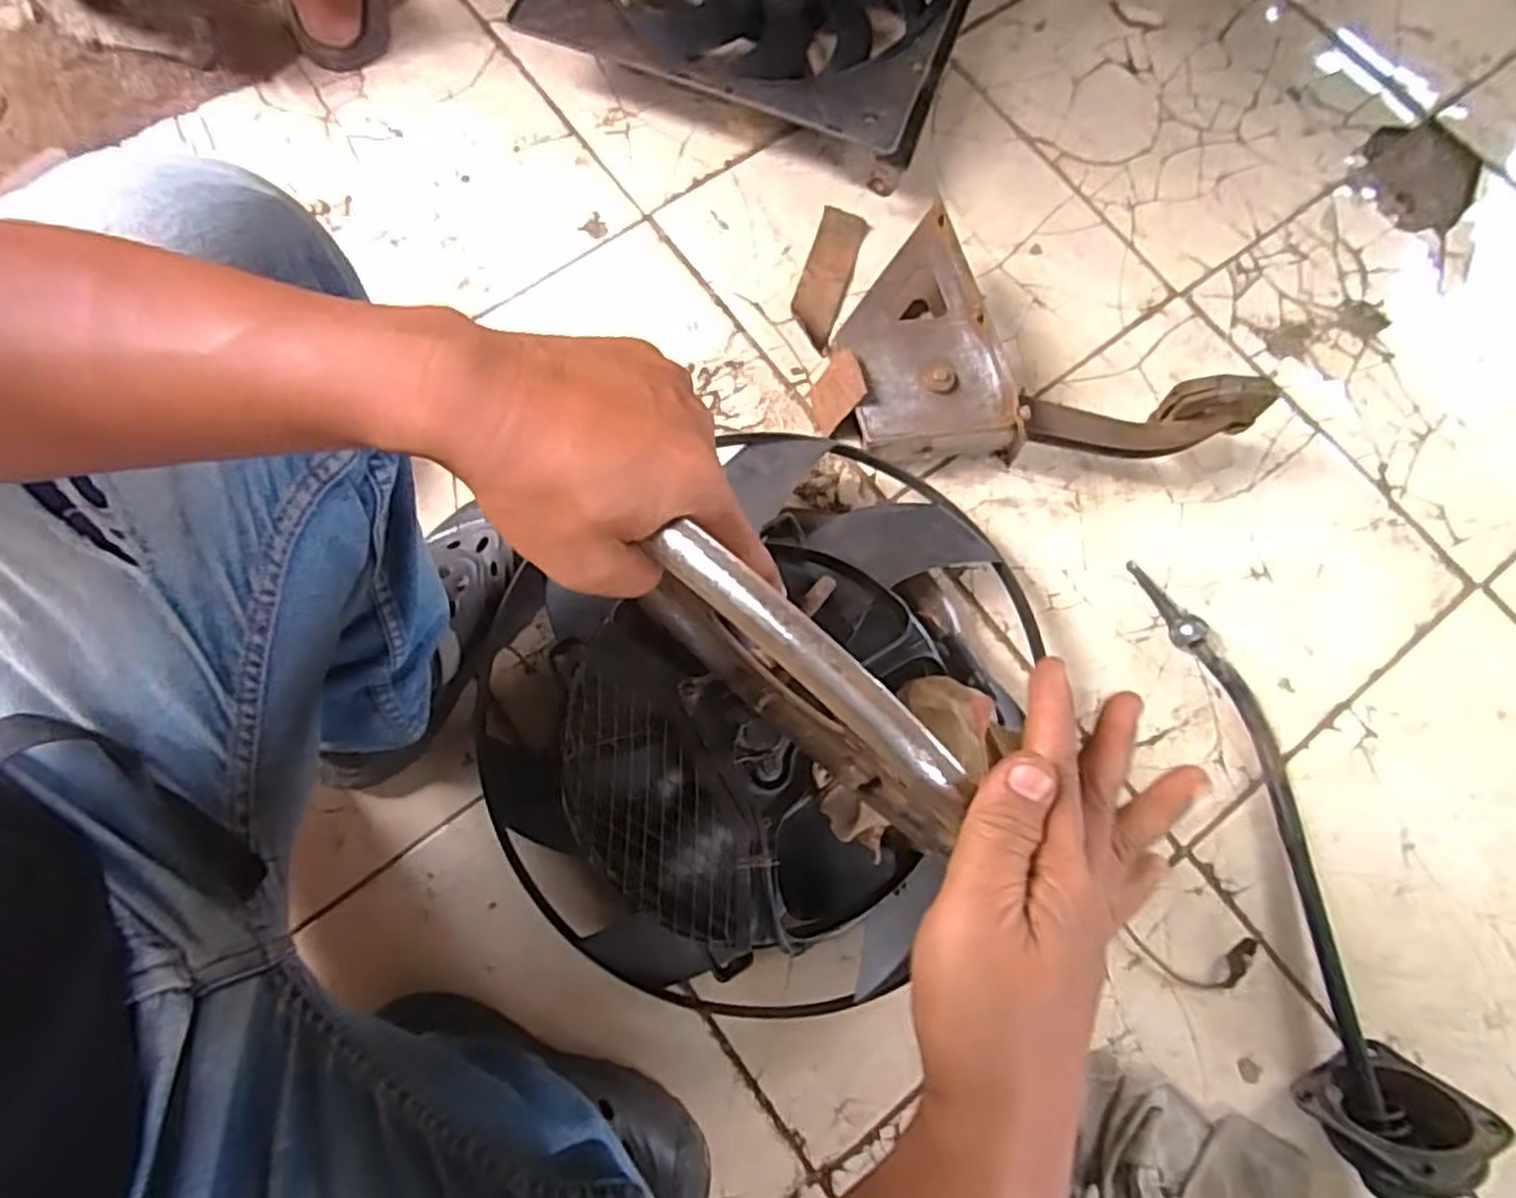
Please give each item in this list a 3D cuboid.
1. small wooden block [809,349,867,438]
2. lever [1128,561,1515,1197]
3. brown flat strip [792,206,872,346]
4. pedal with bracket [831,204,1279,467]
[{"bbox_3d":[0.074,-0.198,0.750,0.013,0.079,0.058,-8,66,-37],"label":"small wooden block"},{"bbox_3d":[0.453,0.252,0.632,0.116,0.108,0.572,-16,77,-3],"label":"lever"},{"bbox_3d":[0.074,-0.343,0.810,0.049,0.009,0.147,20,78,5],"label":"brown flat strip"},{"bbox_3d":[0.259,-0.243,0.746,0.349,0.113,0.245,-4,75,-2],"label":"pedal with bracket"}]

